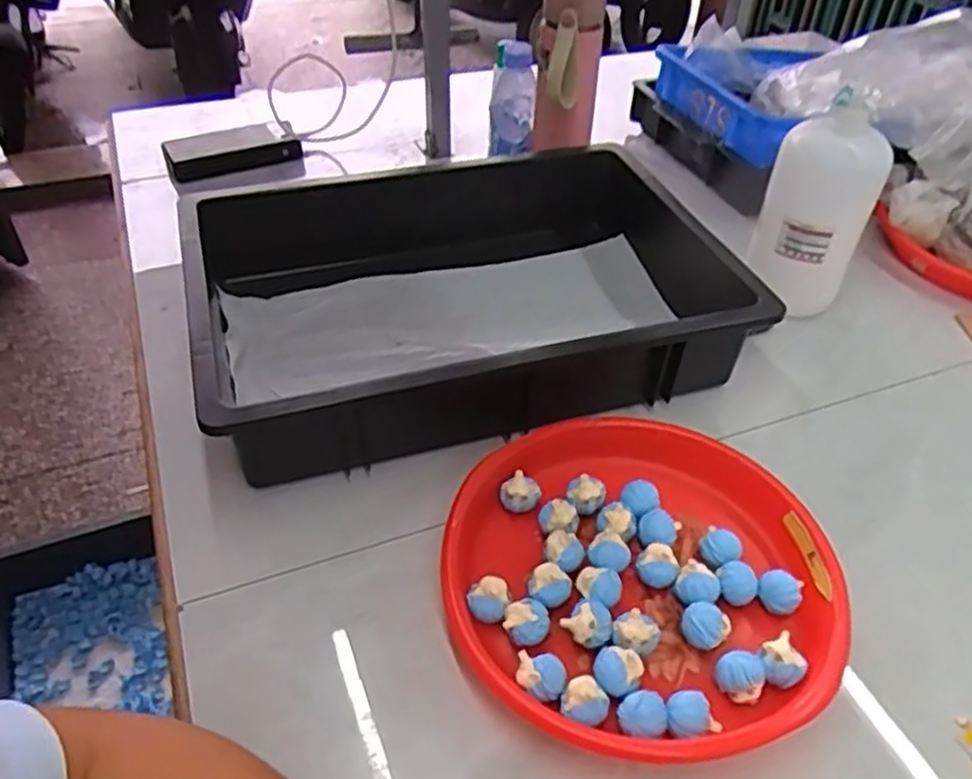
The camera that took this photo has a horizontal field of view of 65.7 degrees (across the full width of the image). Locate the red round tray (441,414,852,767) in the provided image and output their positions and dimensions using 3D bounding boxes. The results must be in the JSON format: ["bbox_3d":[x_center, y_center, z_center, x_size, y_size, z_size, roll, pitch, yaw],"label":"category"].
[{"bbox_3d":[0.100,0.121,0.506,0.246,0.036,0.246,1,43,-1],"label":"red round tray"}]

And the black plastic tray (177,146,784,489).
[{"bbox_3d":[-0.016,-0.089,0.687,0.466,0.099,0.315,-12,45,-15],"label":"black plastic tray"}]

